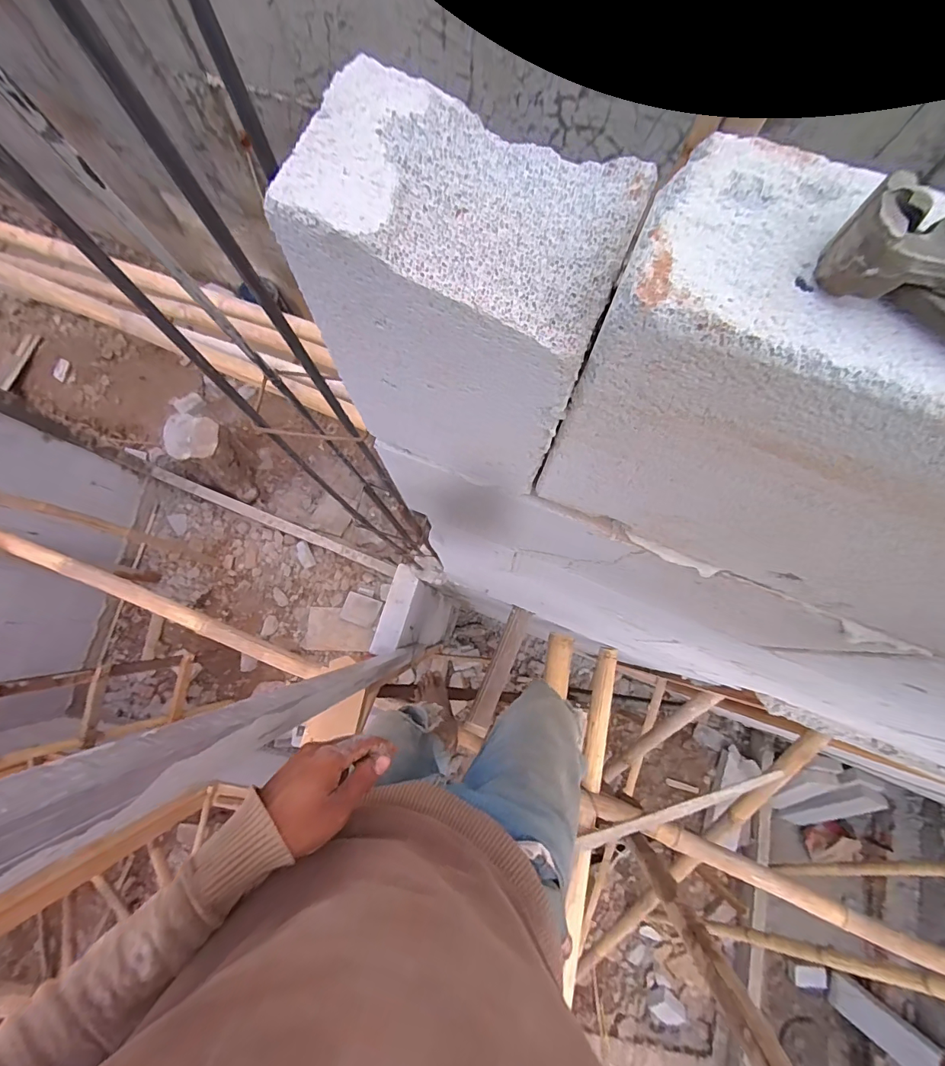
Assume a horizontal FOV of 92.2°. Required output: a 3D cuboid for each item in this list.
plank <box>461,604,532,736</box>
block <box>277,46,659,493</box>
[{"bbox_3d":[0.072,0.363,1.211,0.061,0.027,0.339,23,80,5],"label":"plank"},{"bbox_3d":[-0.004,-0.095,0.242,0.121,0.183,0.085,25,80,6],"label":"block"}]

